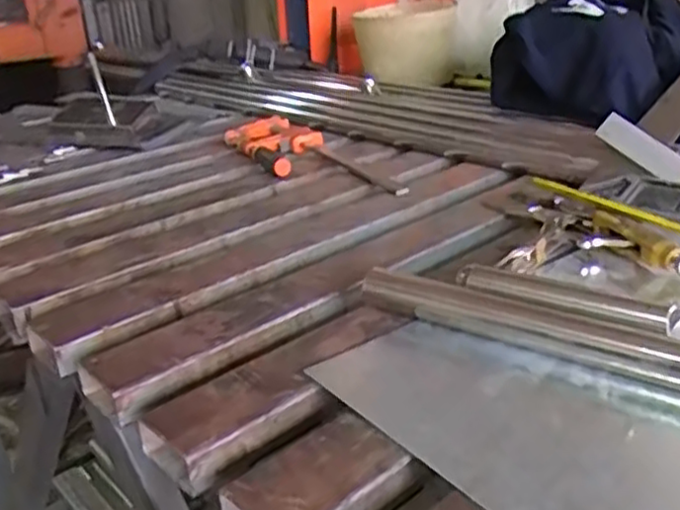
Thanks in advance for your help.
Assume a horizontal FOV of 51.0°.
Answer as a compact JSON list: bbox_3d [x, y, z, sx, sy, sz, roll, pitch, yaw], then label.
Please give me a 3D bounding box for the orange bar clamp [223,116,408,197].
[{"bbox_3d":[-0.039,-0.107,0.776,0.101,0.025,0.278,-15,27,-25],"label":"orange bar clamp"}]

